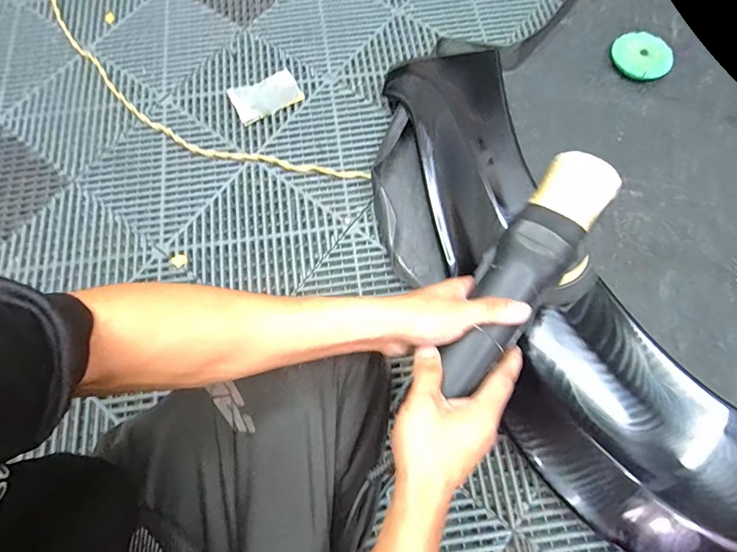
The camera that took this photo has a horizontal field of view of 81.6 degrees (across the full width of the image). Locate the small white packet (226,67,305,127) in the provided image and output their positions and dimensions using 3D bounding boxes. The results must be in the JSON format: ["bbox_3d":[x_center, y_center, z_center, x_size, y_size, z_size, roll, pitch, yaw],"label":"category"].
[{"bbox_3d":[-0.172,-0.303,0.712,0.110,0.018,0.078,-28,72,-8],"label":"small white packet"}]

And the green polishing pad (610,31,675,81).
[{"bbox_3d":[0.460,-0.370,0.716,0.081,0.014,0.092,-21,75,6],"label":"green polishing pad"}]

